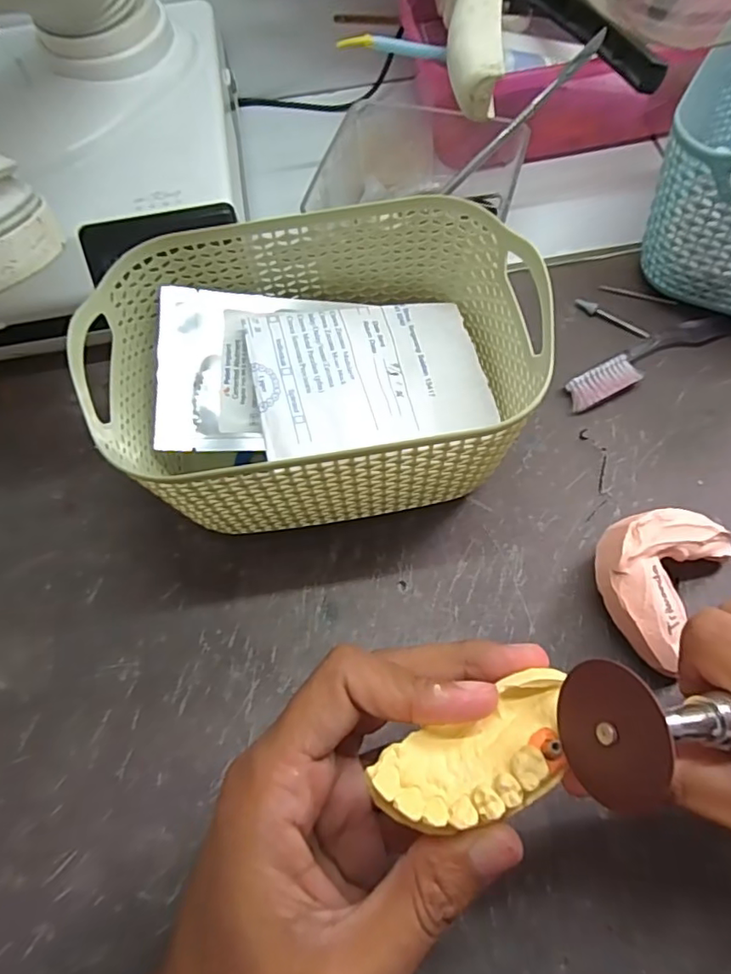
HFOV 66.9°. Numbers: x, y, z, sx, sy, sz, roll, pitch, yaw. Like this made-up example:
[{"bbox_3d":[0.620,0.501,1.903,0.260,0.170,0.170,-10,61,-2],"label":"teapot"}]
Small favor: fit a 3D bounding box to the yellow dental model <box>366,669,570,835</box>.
[{"bbox_3d":[0.033,0.074,0.152,0.058,0.018,0.025,-23,70,-6],"label":"yellow dental model"}]

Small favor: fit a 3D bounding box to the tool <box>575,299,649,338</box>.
[{"bbox_3d":[0.135,-0.092,0.302,0.043,0.004,0.007,34,73,16],"label":"tool"}]

